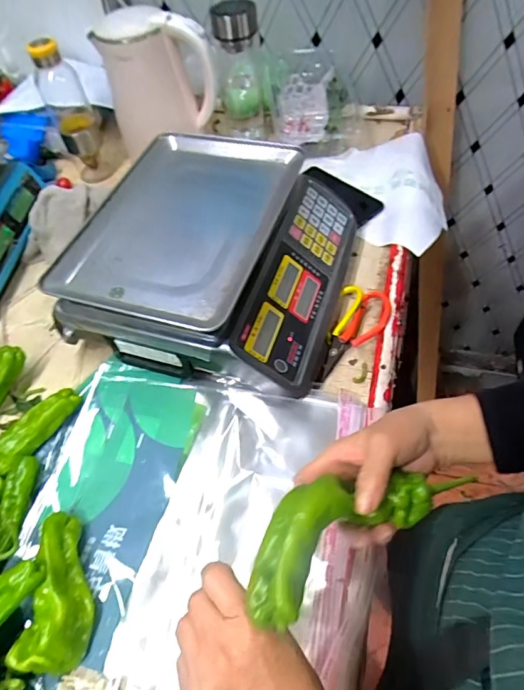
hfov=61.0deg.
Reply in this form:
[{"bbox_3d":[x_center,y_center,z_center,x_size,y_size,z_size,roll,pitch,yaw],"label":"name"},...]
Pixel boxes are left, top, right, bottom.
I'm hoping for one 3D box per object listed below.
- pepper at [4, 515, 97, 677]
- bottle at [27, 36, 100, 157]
[{"bbox_3d":[-0.194,0.230,0.421,0.070,0.045,0.127,0,54,5],"label":"pepper"},{"bbox_3d":[-0.334,-0.421,0.758,0.072,0.182,0.083,-26,56,-13],"label":"bottle"}]

